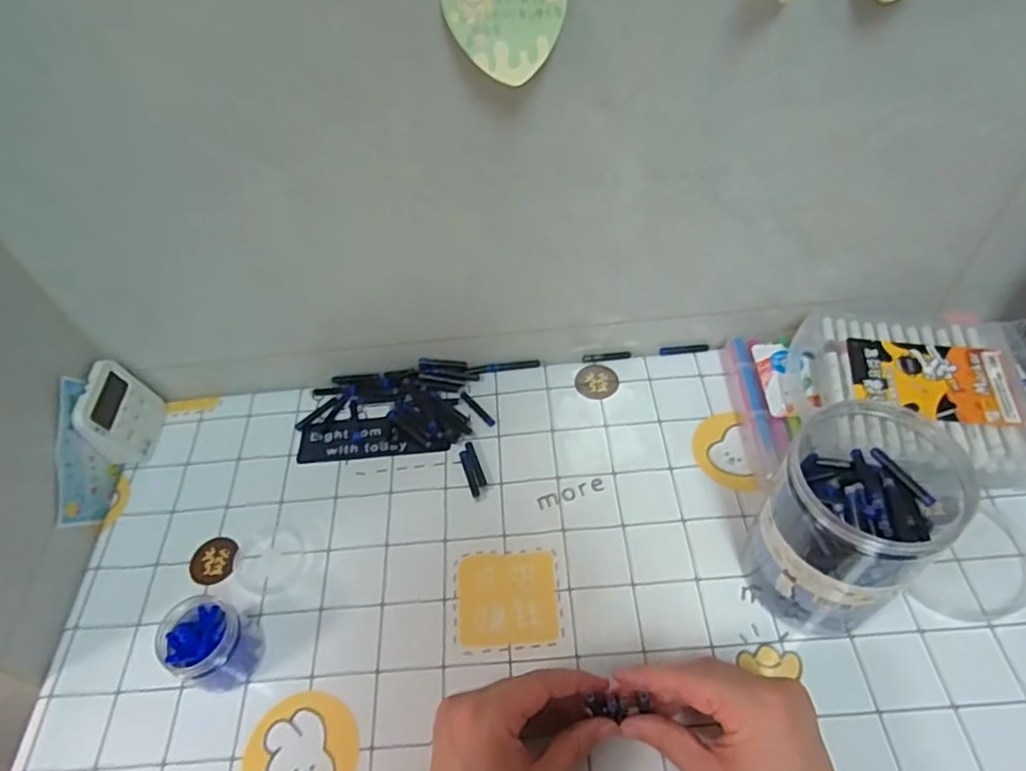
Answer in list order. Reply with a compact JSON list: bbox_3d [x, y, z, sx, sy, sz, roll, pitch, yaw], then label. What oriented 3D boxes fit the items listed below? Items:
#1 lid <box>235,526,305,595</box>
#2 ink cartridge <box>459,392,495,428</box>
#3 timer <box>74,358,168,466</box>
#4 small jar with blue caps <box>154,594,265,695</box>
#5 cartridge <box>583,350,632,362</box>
[{"bbox_3d":[-0.198,0.140,0.516,0.055,0.004,0.055,-2,51,3],"label":"lid"},{"bbox_3d":[-0.033,0.021,0.590,0.008,0.004,0.048,-34,56,-21],"label":"ink cartridge"},{"bbox_3d":[-0.354,0.025,0.571,0.017,0.078,0.076,-13,51,15],"label":"timer"},{"bbox_3d":[-0.213,0.181,0.446,0.054,0.054,0.055,-2,51,3],"label":"small jar with blue caps"},{"bbox_3d":[0.092,-0.028,0.621,0.047,0.004,0.009,-4,51,1],"label":"cartridge"}]

